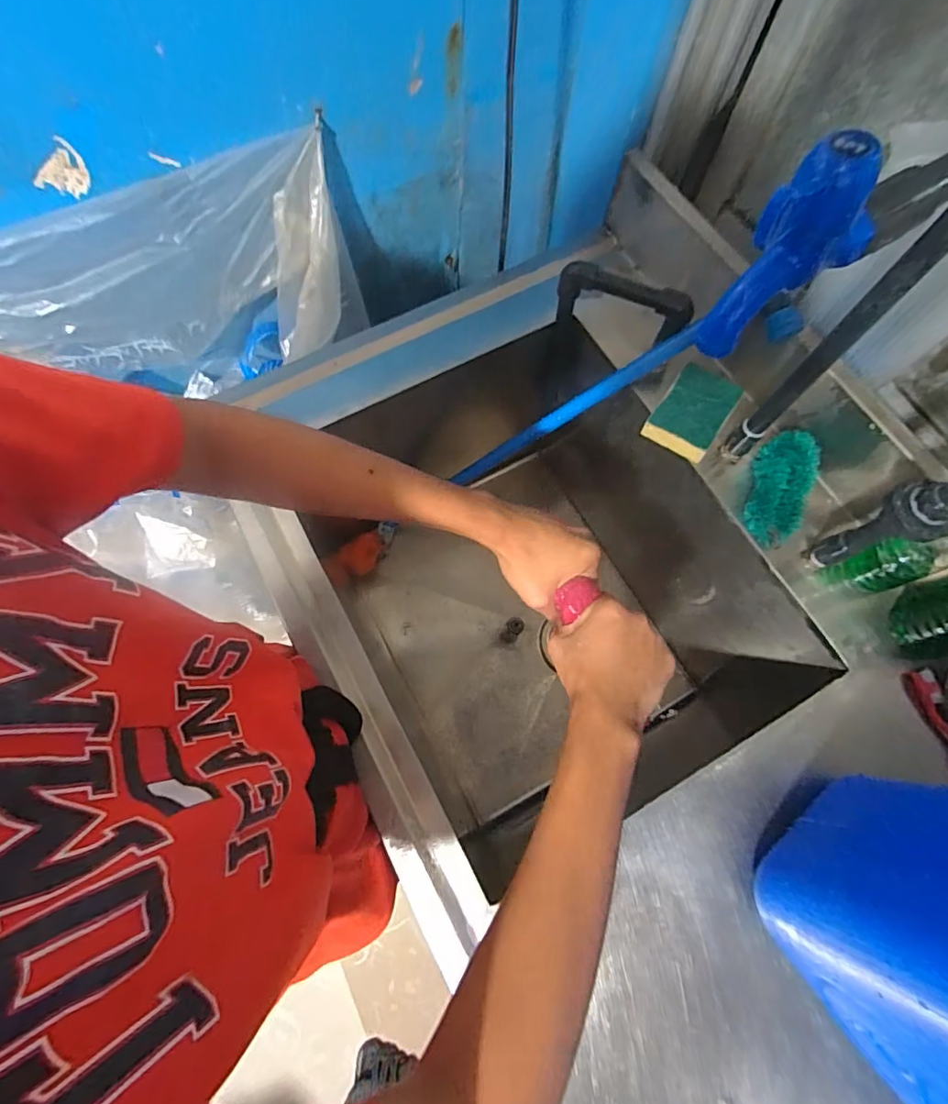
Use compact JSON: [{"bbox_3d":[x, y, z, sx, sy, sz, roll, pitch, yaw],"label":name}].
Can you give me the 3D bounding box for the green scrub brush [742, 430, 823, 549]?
[{"bbox_3d":[0.331,-0.071,0.554,0.061,0.038,0.132,20,85,5],"label":"green scrub brush"}]

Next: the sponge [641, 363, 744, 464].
[{"bbox_3d":[0.250,-0.162,0.585,0.070,0.029,0.098,34,73,9],"label":"sponge"}]

